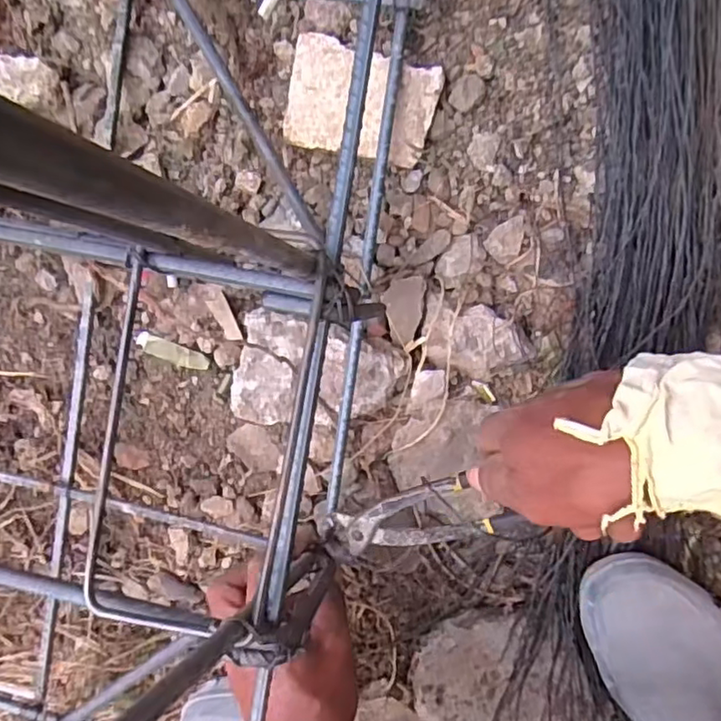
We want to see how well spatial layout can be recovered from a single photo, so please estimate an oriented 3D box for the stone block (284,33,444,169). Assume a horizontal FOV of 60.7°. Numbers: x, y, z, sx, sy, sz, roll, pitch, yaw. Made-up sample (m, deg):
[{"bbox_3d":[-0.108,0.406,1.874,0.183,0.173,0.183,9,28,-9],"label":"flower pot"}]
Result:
[{"bbox_3d":[0.001,-0.183,0.442,0.102,0.024,0.070,14,94,6],"label":"stone block"}]

